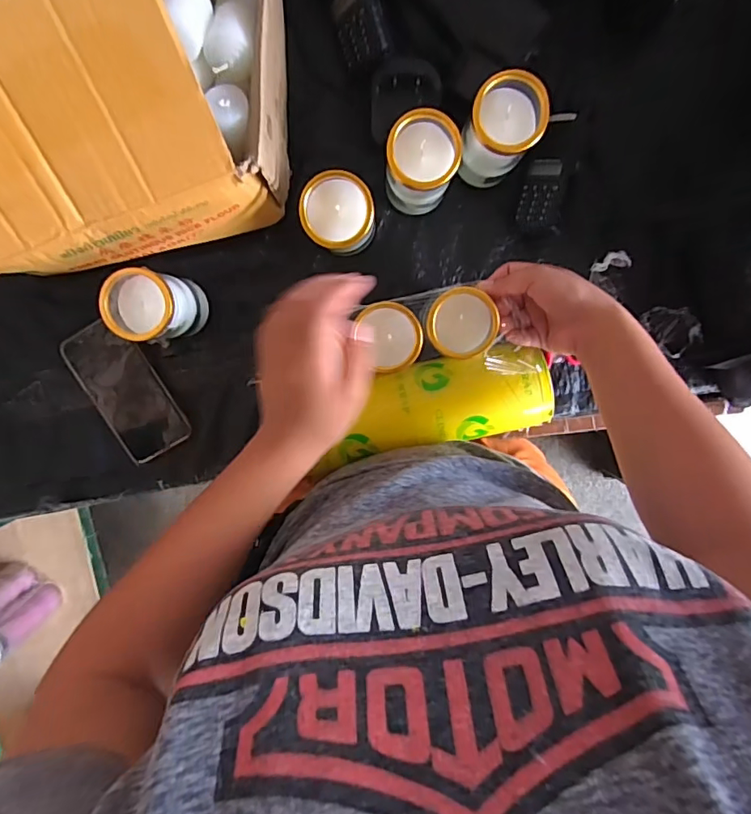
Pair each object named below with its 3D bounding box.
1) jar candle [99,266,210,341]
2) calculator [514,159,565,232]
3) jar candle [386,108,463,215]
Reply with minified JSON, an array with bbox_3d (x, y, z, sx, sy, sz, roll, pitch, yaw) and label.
[{"bbox_3d":[-0.211,-0.098,0.507,0.066,0.111,0.067,-3,98,1],"label":"jar candle"},{"bbox_3d":[0.167,-0.216,0.514,0.043,0.009,0.069,20,101,40],"label":"calculator"},{"bbox_3d":[0.042,-0.226,0.482,0.061,0.117,0.059,0,98,0],"label":"jar candle"}]

